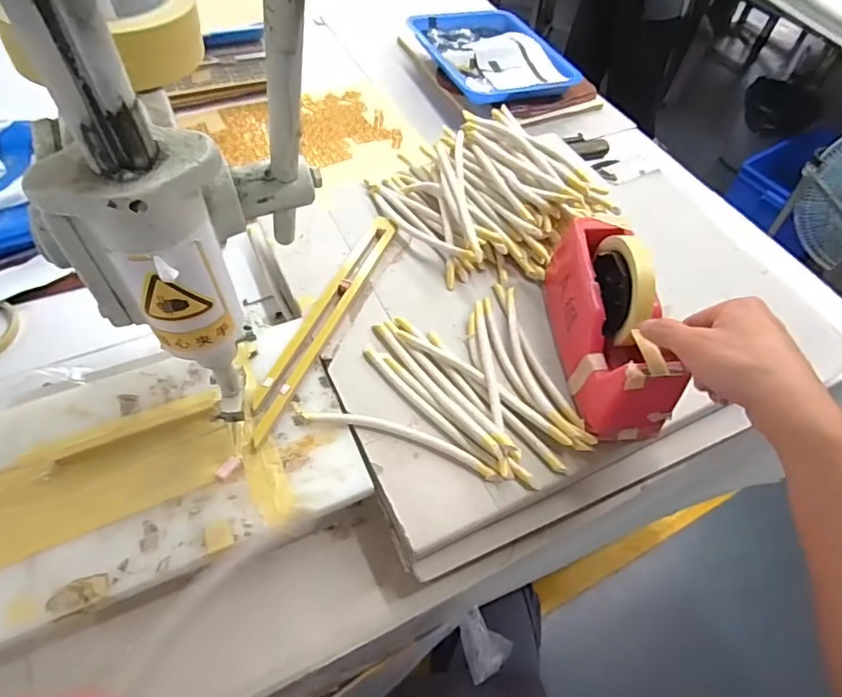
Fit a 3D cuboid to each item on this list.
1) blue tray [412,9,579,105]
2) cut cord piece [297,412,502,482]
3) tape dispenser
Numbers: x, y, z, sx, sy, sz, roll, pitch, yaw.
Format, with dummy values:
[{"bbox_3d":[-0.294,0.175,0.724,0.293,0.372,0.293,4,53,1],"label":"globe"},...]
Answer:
[{"bbox_3d":[0.121,-0.518,0.915,0.219,0.030,0.290,-18,59,-16],"label":"blue tray"},{"bbox_3d":[-0.019,0.082,0.474,0.185,0.009,0.023,16,56,6],"label":"cut cord piece"},{"bbox_3d":[0.175,-0.032,0.482,0.067,0.120,0.196,-3,58,-6],"label":"tape dispenser"}]

